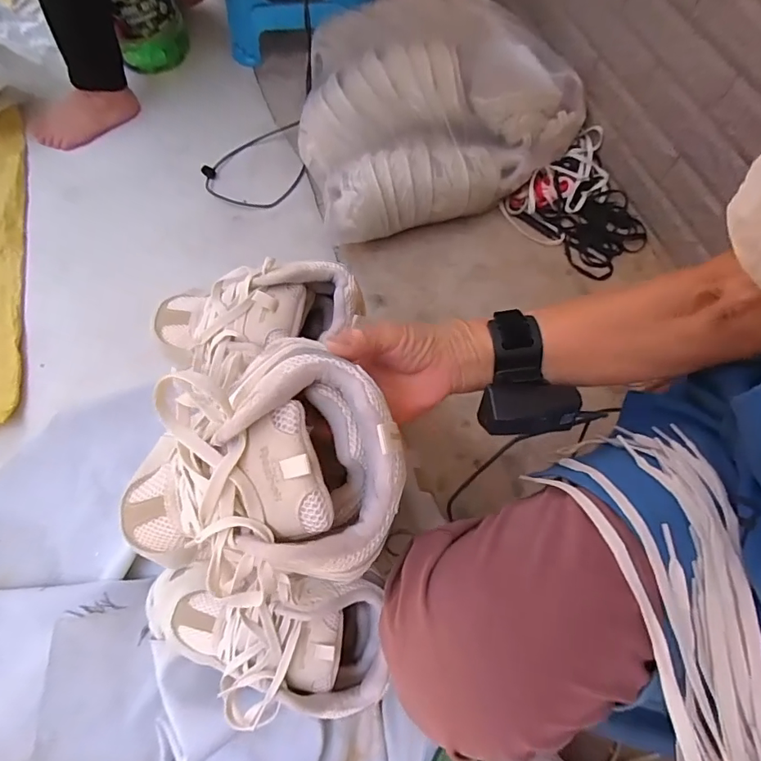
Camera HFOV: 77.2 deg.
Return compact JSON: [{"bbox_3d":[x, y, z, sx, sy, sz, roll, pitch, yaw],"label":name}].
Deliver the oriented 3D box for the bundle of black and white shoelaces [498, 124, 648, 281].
[{"bbox_3d":[0.385,-0.324,0.888,0.230,0.064,0.230,-39,73,-16],"label":"bundle of black and white shoelaces"}]

